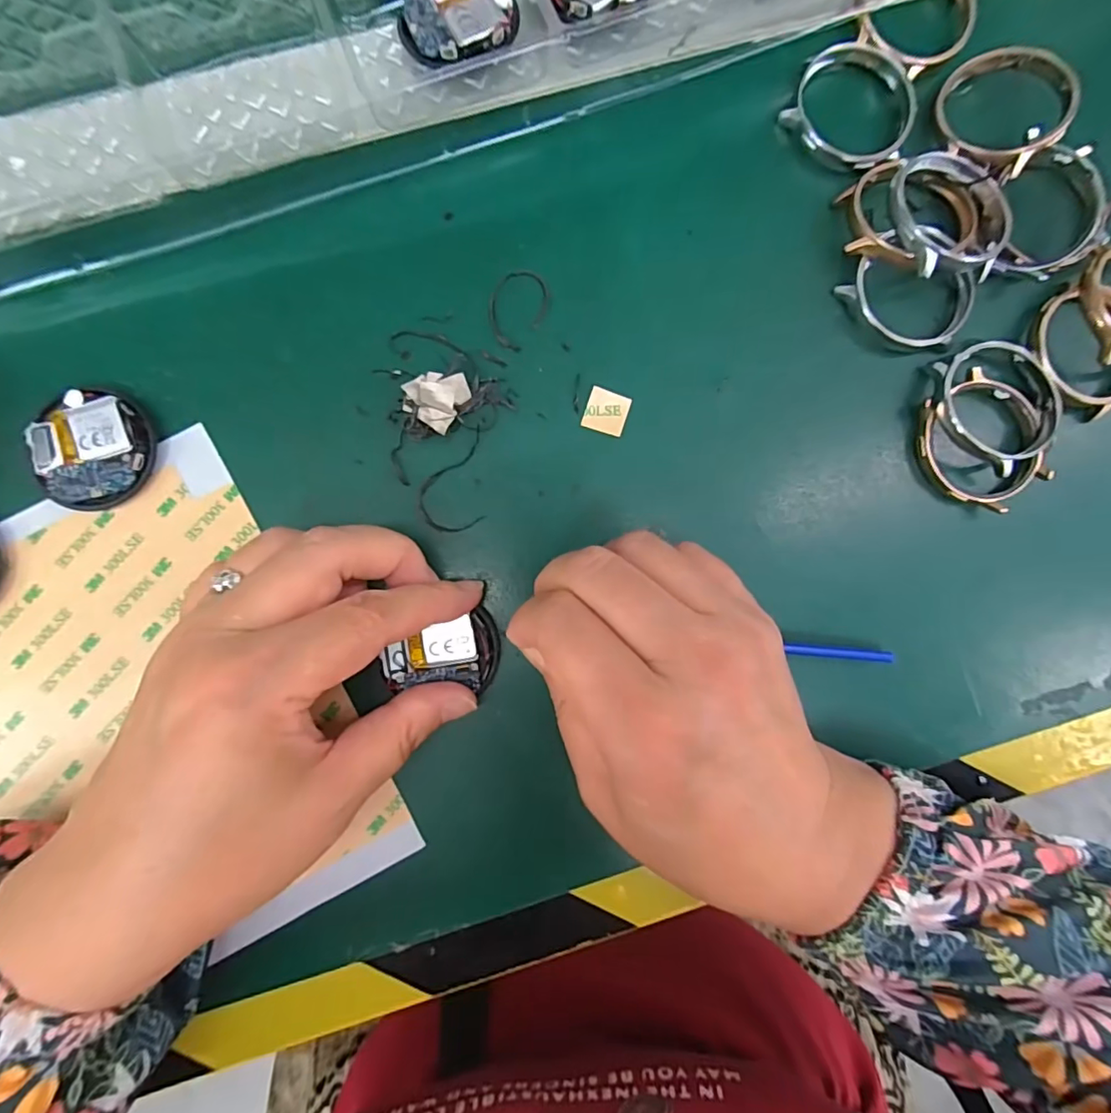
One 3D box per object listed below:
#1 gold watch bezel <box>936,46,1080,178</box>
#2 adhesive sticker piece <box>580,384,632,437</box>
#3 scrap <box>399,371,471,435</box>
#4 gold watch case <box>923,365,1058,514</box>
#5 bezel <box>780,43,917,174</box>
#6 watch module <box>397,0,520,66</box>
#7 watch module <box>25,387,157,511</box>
[{"bbox_3d":[0.168,-0.168,0.202,0.045,0.008,0.045,-2,82,17],"label":"gold watch bezel"},{"bbox_3d":[0.019,-0.054,0.199,0.015,0.004,0.016,18,86,0],"label":"adhesive sticker piece"},{"bbox_3d":[-0.041,-0.057,0.186,0.019,0.004,0.023,35,70,-20],"label":"scrap"},{"bbox_3d":[0.160,-0.043,0.202,0.045,0.011,0.048,-33,89,-4],"label":"gold watch case"},{"bbox_3d":[0.113,-0.172,0.204,0.046,0.009,0.043,19,87,-2],"label":"bezel"},{"bbox_3d":[-0.035,-0.194,0.191,0.042,0.004,0.036,-18,79,-1],"label":"watch module"},{"bbox_3d":[-0.160,-0.037,0.186,0.039,0.008,0.039,-29,89,-3],"label":"watch module"}]

